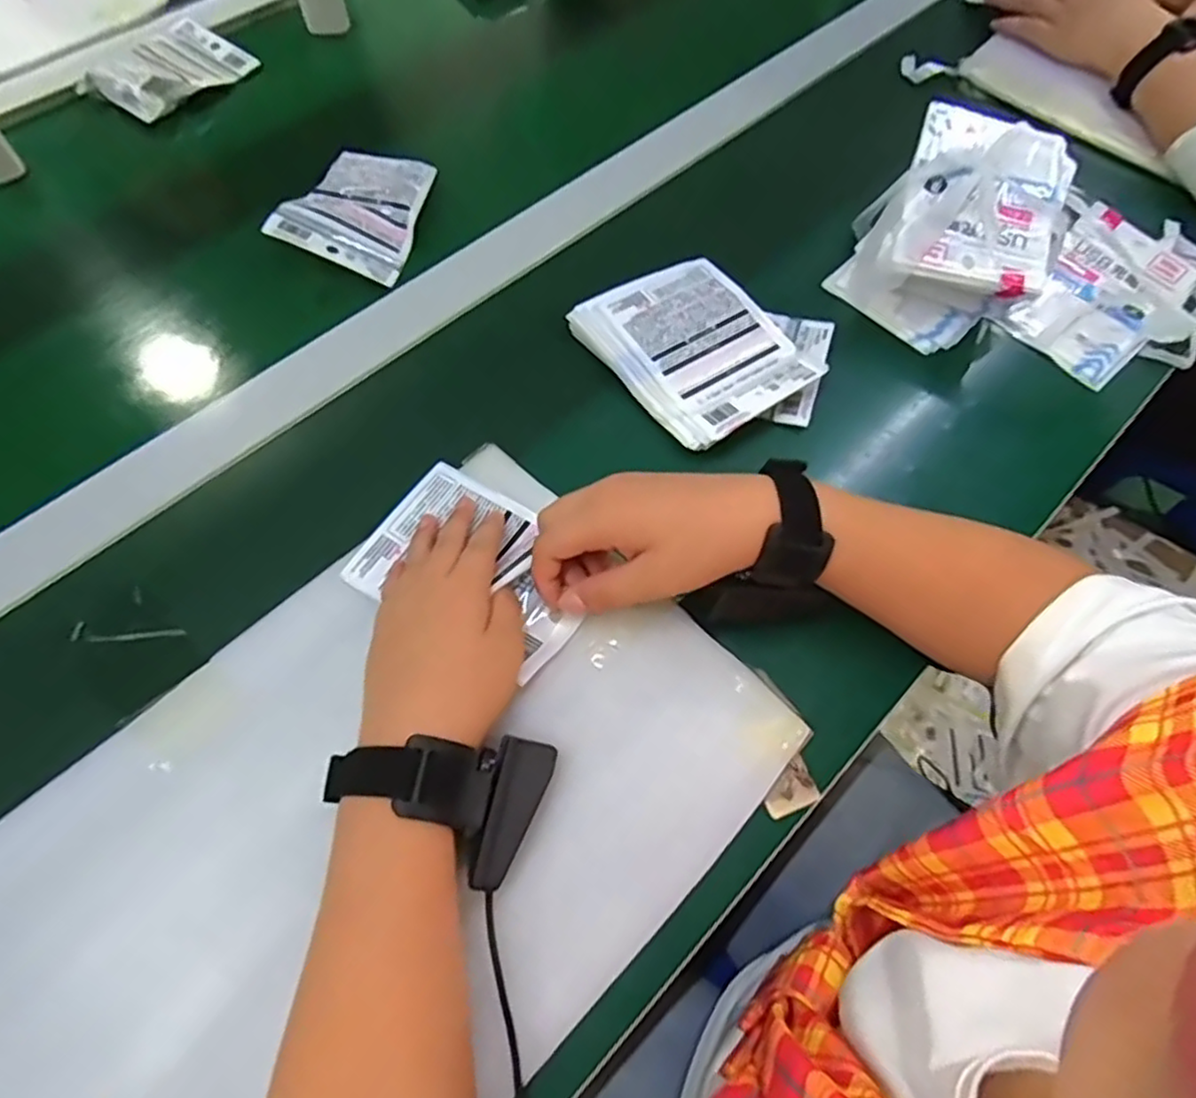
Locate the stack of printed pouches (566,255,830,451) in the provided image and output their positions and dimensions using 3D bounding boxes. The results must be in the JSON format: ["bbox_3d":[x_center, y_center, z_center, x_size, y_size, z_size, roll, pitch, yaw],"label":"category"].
[{"bbox_3d":[0.069,-0.145,0.488,0.114,0.021,0.146,-33,69,-16],"label":"stack of printed pouches"}]

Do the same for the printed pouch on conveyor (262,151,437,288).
[{"bbox_3d":[-0.194,-0.274,0.549,0.096,0.016,0.117,18,72,-12],"label":"printed pouch on conveyor"}]

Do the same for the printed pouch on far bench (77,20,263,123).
[{"bbox_3d":[-0.399,-0.450,0.633,0.093,0.023,0.133,34,68,14],"label":"printed pouch on far bench"}]

